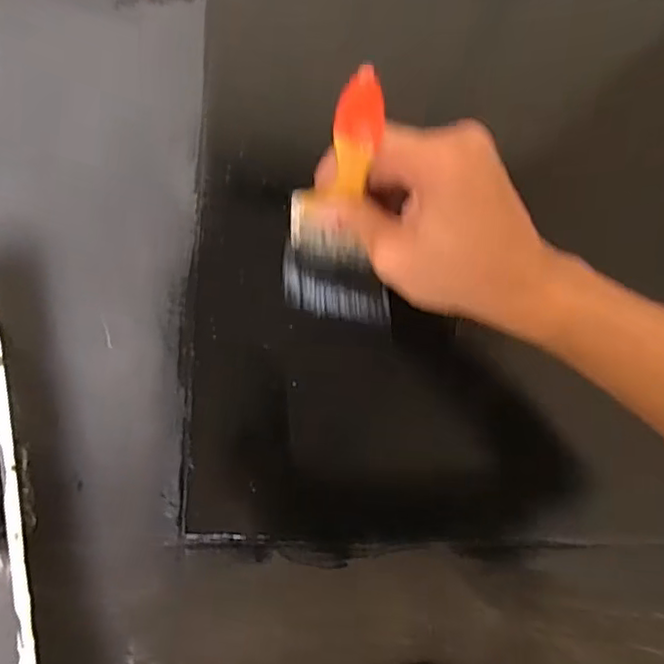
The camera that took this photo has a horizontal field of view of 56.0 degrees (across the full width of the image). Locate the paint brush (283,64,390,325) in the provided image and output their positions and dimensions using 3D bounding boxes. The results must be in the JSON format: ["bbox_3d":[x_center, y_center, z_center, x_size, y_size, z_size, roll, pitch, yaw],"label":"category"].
[{"bbox_3d":[0.008,-0.068,0.354,0.069,0.206,0.038,-3,65,-4],"label":"paint brush"}]

